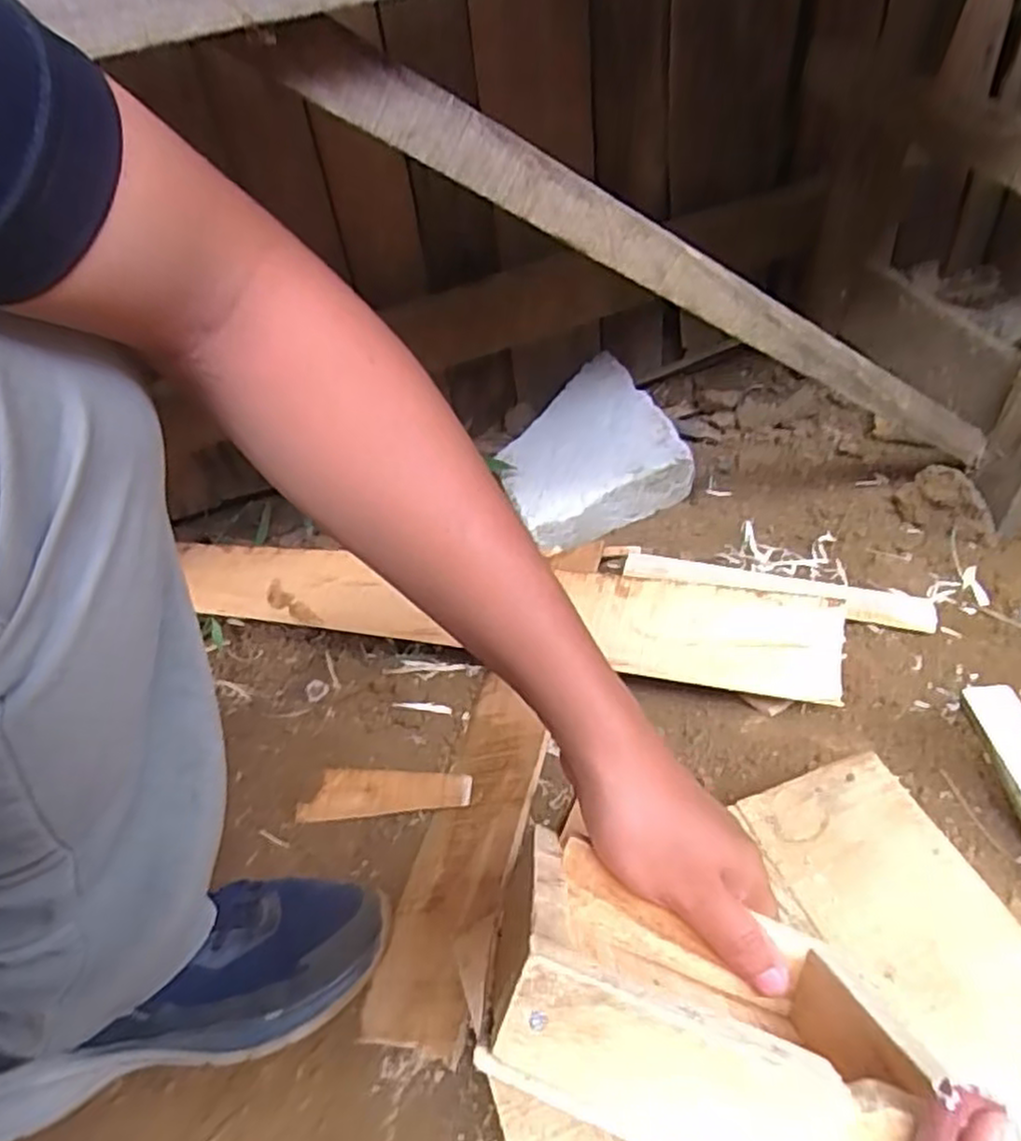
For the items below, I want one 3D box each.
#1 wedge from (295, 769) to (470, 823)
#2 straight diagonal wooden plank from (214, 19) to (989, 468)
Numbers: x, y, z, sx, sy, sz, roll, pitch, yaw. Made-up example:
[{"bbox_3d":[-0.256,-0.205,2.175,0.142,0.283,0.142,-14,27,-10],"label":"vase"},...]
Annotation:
[{"bbox_3d":[-0.105,0.182,0.608,0.151,0.008,0.039,-9,60,14],"label":"wedge"},{"bbox_3d":[0.169,-0.183,0.525,0.706,0.035,0.021,11,40,-36],"label":"straight diagonal wooden plank"}]

